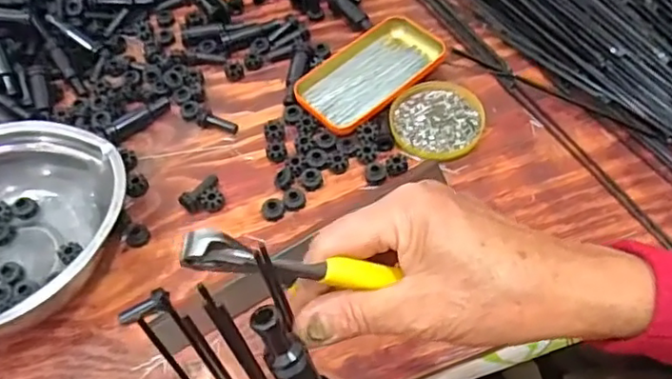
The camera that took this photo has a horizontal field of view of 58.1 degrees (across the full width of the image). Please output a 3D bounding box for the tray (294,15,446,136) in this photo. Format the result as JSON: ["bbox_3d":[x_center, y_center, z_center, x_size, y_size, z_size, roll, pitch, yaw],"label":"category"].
[{"bbox_3d":[0.031,-0.113,0.580,0.147,0.013,0.083,-40,62,-20],"label":"tray"}]

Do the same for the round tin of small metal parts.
[{"bbox_3d":[0.091,-0.064,0.550,0.081,0.009,0.081,-2,56,3],"label":"round tin of small metal parts"}]

